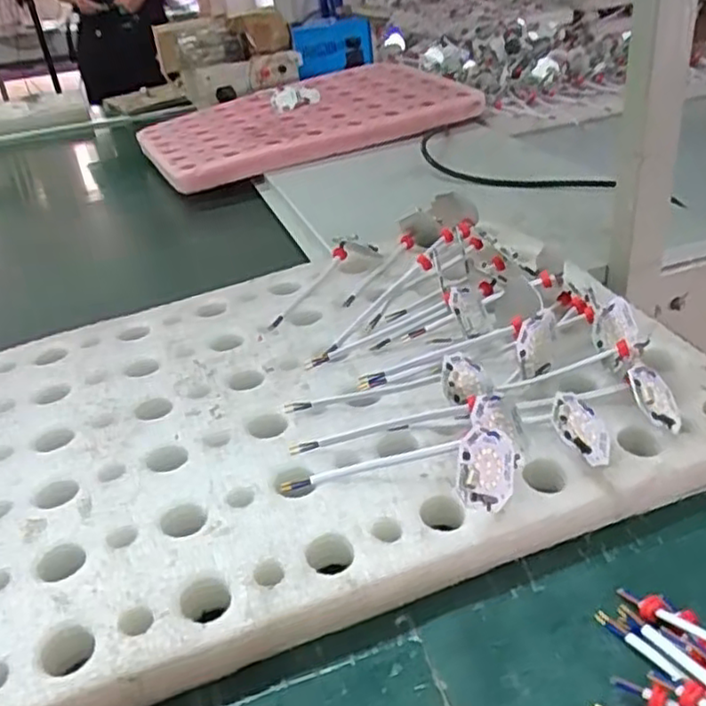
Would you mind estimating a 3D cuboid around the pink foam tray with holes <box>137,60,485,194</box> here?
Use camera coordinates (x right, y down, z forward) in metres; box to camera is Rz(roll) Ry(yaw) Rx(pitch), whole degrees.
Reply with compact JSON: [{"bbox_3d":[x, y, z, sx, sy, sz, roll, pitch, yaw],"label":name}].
[{"bbox_3d":[-0.090,-0.438,1.270,0.575,0.044,0.384,-18,40,-14],"label":"pink foam tray with holes"}]

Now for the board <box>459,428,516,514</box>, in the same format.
[{"bbox_3d":[0.079,0.067,0.399,0.049,0.046,0.009,13,-17,-39],"label":"board"}]

